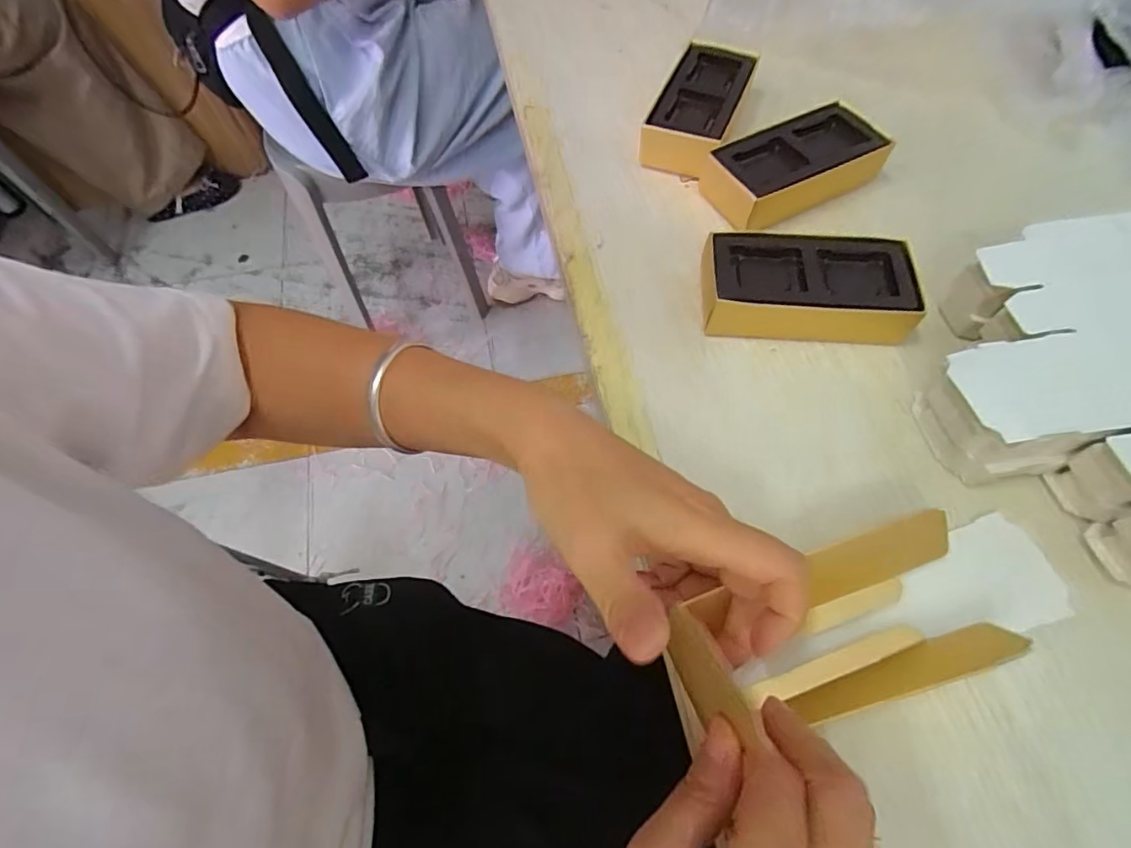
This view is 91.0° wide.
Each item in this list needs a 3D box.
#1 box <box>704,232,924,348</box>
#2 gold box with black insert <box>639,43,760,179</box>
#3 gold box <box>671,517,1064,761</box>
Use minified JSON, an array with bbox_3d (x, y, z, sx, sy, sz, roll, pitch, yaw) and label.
[{"bbox_3d":[0.139,-0.079,0.329,0.118,0.036,0.056,5,62,3],"label":"box"},{"bbox_3d":[0.100,-0.233,0.412,0.056,0.034,0.111,21,64,11],"label":"gold box with black insert"},{"bbox_3d":[0.136,0.086,0.246,0.187,0.025,0.066,-16,63,-7],"label":"gold box"}]

